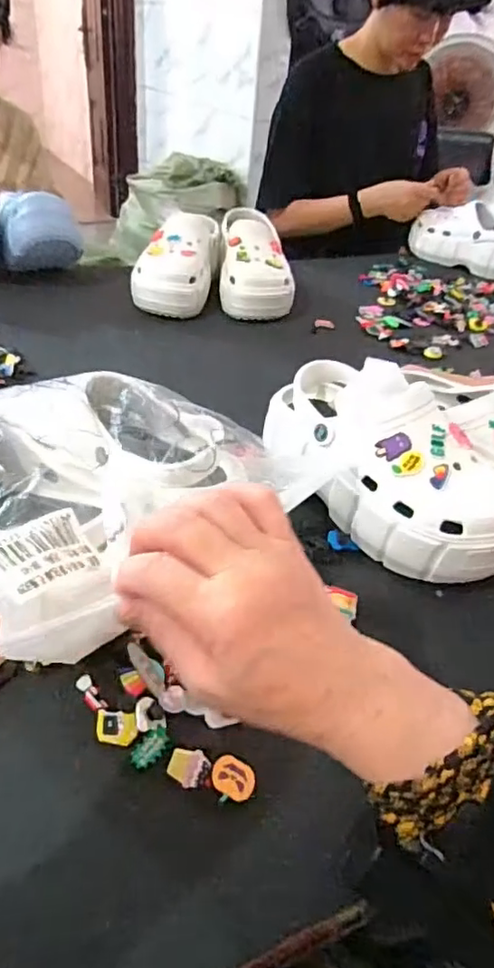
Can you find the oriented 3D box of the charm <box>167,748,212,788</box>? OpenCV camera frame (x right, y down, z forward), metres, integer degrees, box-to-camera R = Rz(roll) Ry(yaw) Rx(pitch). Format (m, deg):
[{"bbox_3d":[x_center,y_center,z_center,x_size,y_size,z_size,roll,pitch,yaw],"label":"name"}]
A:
[{"bbox_3d":[-0.033,0.165,0.348,0.025,0.010,0.017,9,38,3],"label":"charm"}]

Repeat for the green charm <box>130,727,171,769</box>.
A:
[{"bbox_3d":[-0.058,0.157,0.357,0.026,0.004,0.016,-37,60,-24],"label":"green charm"}]

